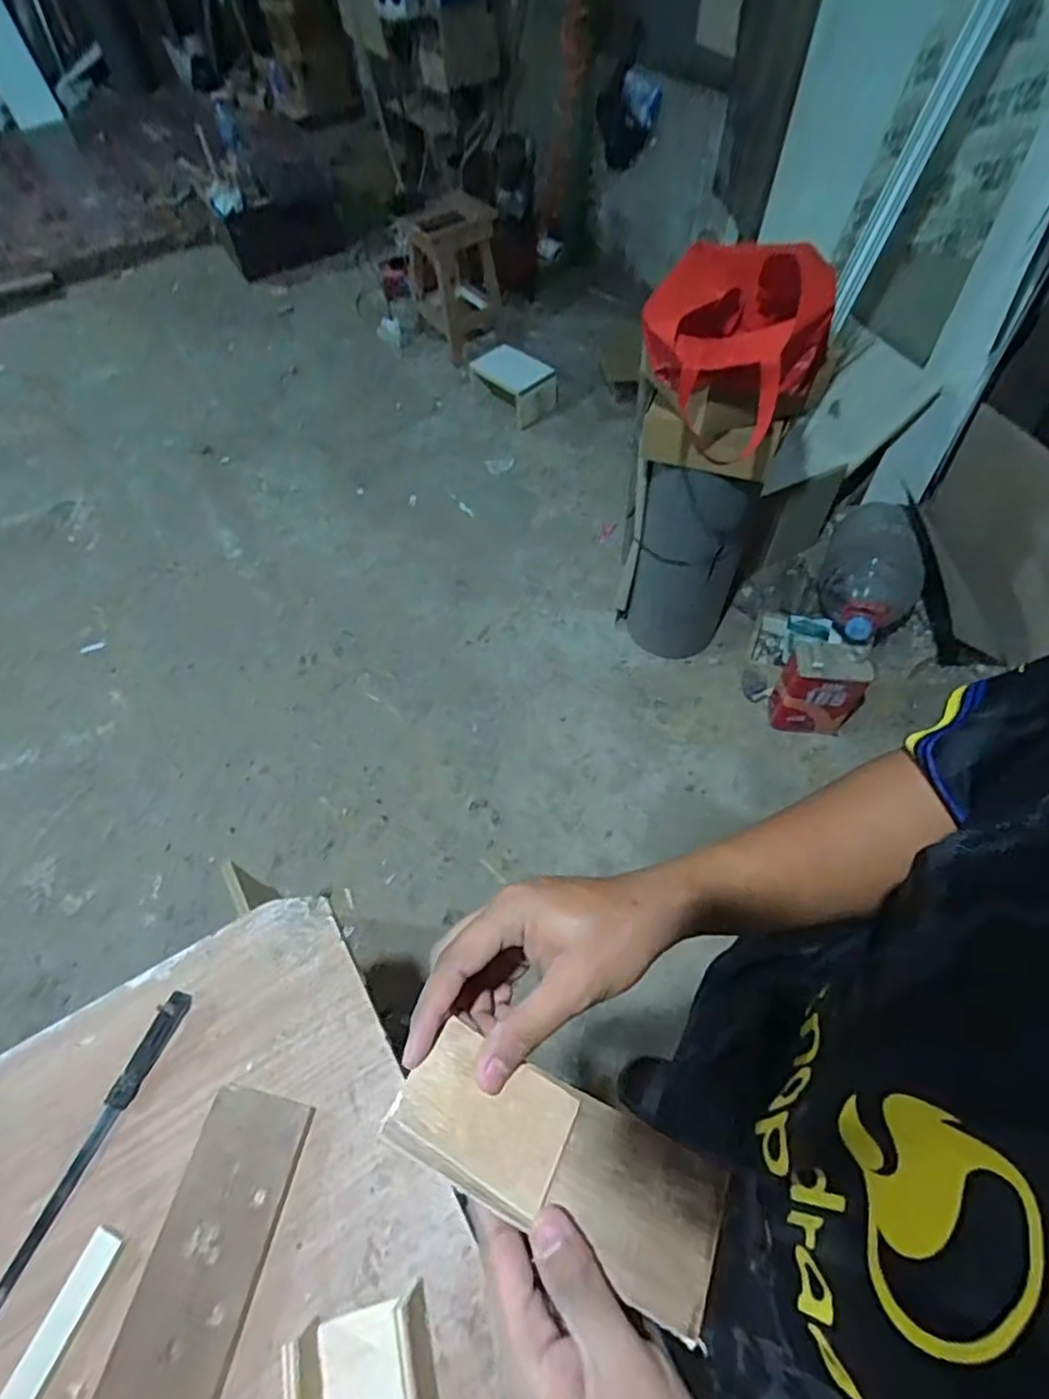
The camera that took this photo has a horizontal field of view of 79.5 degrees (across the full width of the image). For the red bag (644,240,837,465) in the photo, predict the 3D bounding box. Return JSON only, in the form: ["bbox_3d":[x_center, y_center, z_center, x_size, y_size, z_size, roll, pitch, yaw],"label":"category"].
[{"bbox_3d":[0.373,-0.620,1.126,0.283,0.260,0.309,20,60,16],"label":"red bag"}]

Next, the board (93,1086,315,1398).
[{"bbox_3d":[-0.275,0.481,0.552,0.093,0.013,0.227,8,57,9],"label":"board"}]

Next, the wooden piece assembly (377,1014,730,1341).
[{"bbox_3d":[0.017,0.209,0.288,0.152,0.008,0.061,30,47,6],"label":"wooden piece assembly"}]

